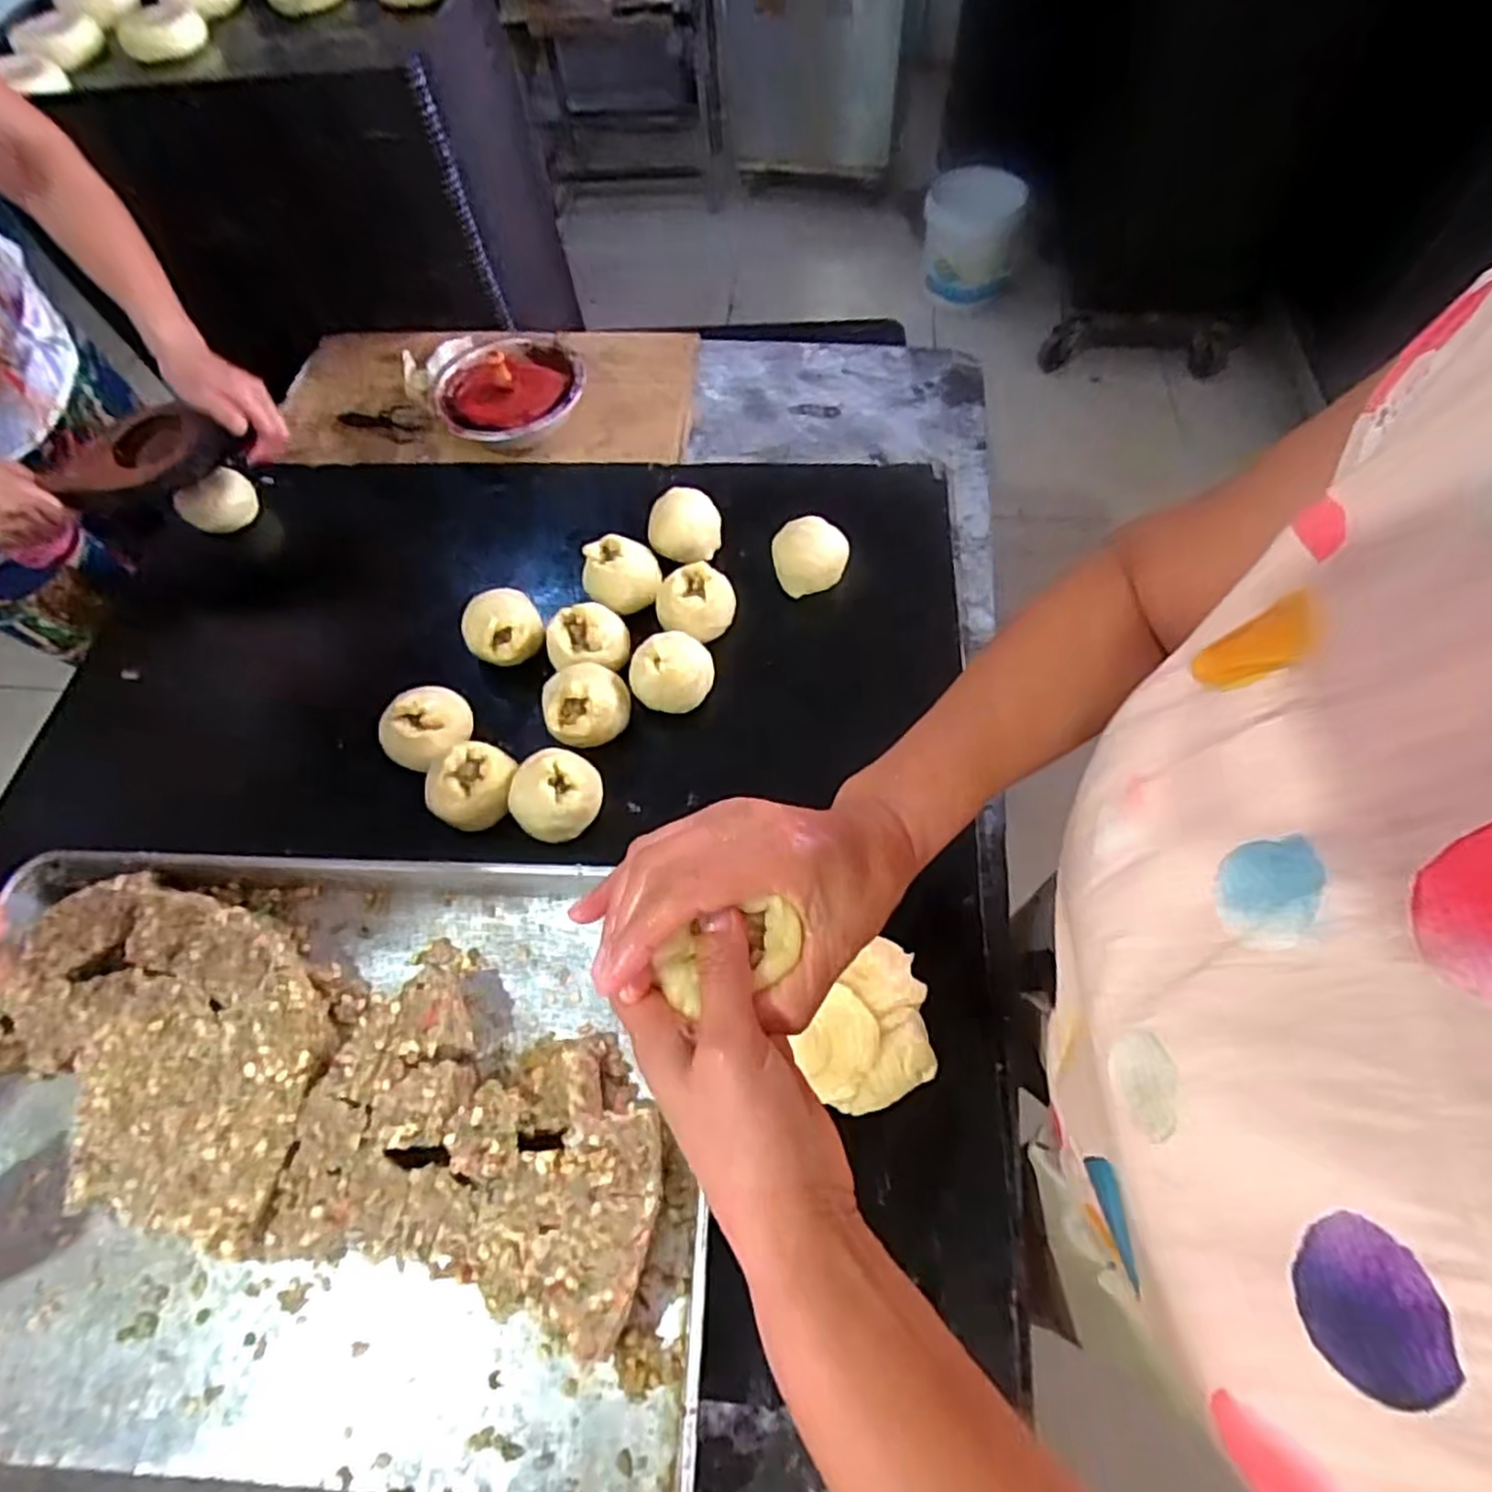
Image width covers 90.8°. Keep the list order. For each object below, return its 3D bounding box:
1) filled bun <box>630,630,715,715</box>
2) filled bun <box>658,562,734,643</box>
[{"bbox_3d":[-0.069,-0.072,0.685,0.076,0.048,0.067,-8,62,-1],"label":"filled bun"},{"bbox_3d":[-0.049,-0.139,0.716,0.074,0.046,0.062,-14,62,-5],"label":"filled bun"}]

